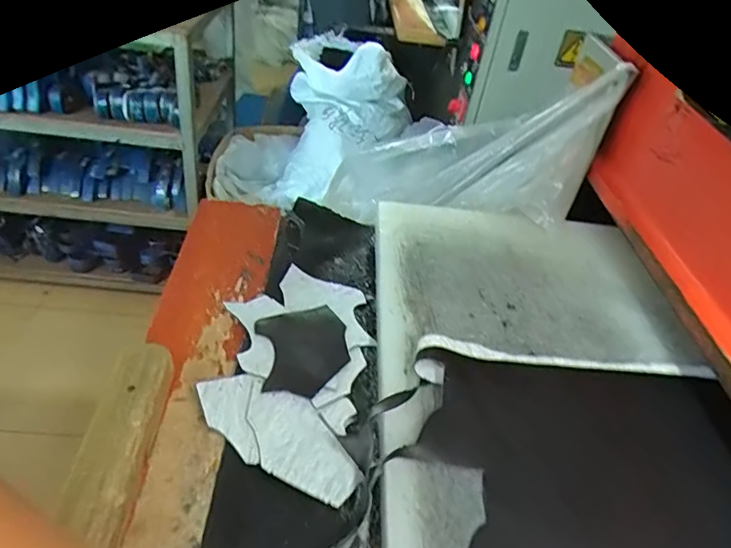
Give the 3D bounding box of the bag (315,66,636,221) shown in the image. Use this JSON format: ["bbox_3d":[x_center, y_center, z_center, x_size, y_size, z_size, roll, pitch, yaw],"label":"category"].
[{"bbox_3d":[0.155,-0.184,0.881,0.181,0.155,0.509,-31,24,-35],"label":"bag"}]

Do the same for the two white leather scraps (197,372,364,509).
[{"bbox_3d":[-0.077,0.143,0.485,0.158,0.014,0.079,27,41,1],"label":"two white leather scraps"}]

